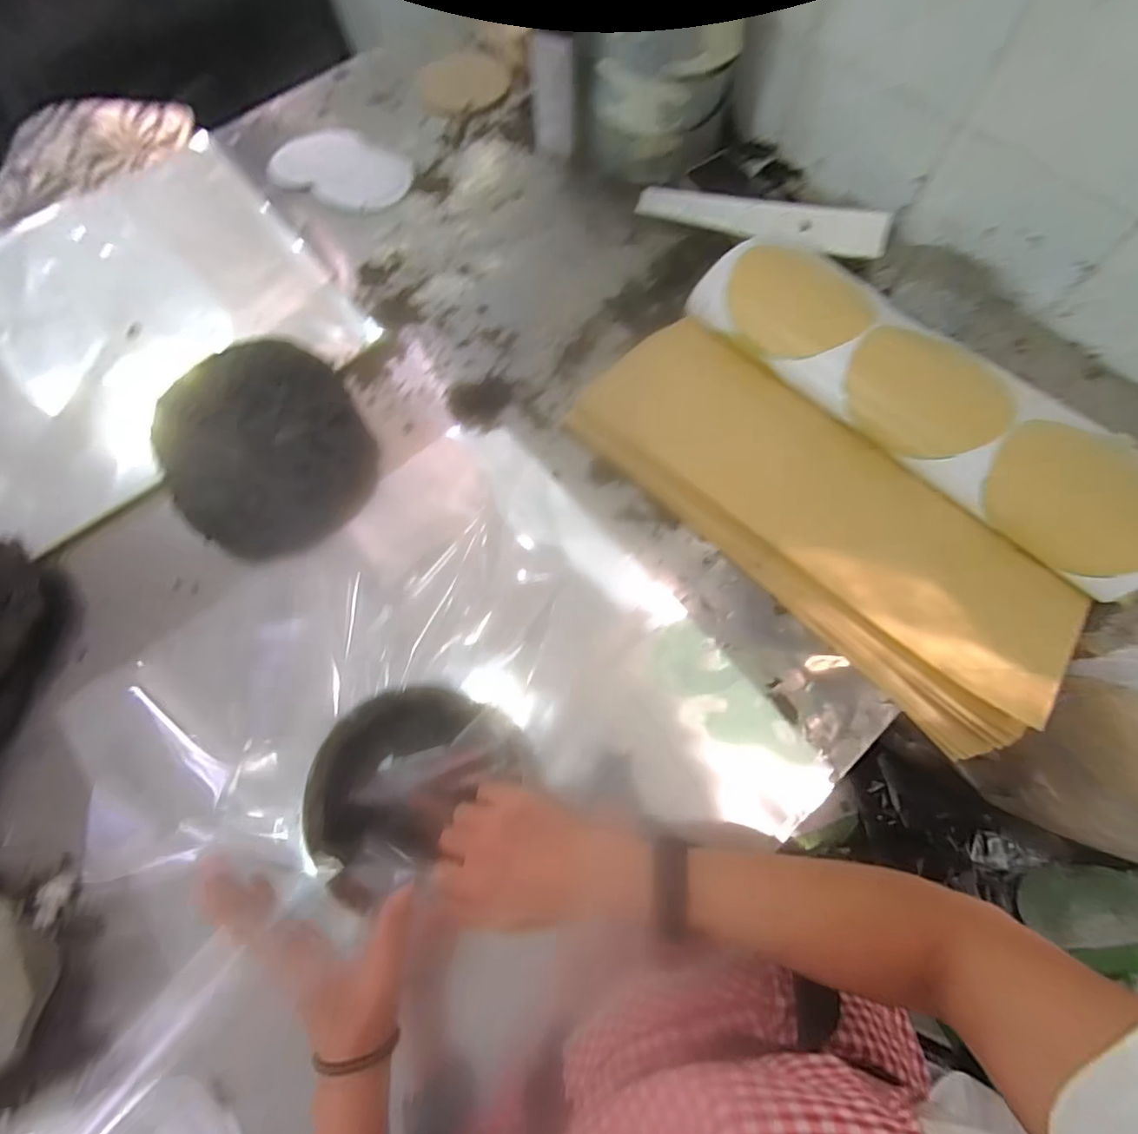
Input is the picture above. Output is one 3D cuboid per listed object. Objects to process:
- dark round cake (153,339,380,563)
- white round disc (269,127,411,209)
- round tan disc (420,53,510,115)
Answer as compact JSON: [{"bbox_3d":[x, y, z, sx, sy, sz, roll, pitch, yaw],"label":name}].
[{"bbox_3d":[-0.311,-0.121,0.555,0.191,0.048,0.230,-31,72,-10],"label":"dark round cake"},{"bbox_3d":[-0.312,-0.554,0.742,0.196,0.010,0.140,25,72,10],"label":"white round disc"},{"bbox_3d":[-0.157,-0.728,0.804,0.127,0.008,0.127,0,70,1],"label":"round tan disc"}]

